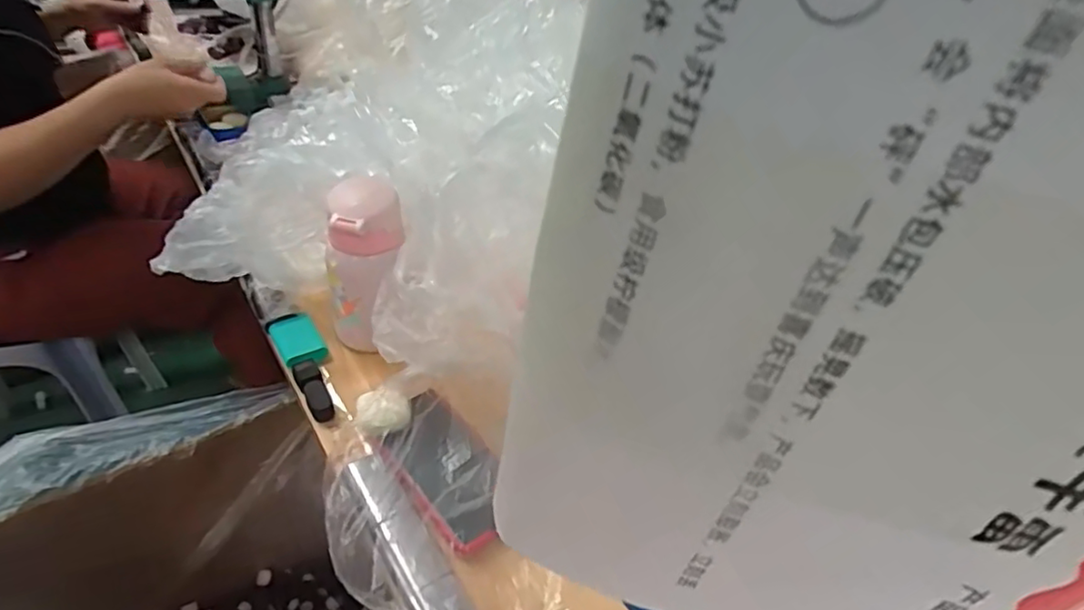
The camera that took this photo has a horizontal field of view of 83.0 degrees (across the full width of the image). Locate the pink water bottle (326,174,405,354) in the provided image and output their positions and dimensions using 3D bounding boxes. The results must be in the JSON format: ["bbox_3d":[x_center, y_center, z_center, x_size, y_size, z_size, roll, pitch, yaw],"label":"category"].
[{"bbox_3d":[-0.173,-0.041,0.595,0.068,0.155,0.067,-9,42,-19],"label":"pink water bottle"}]

